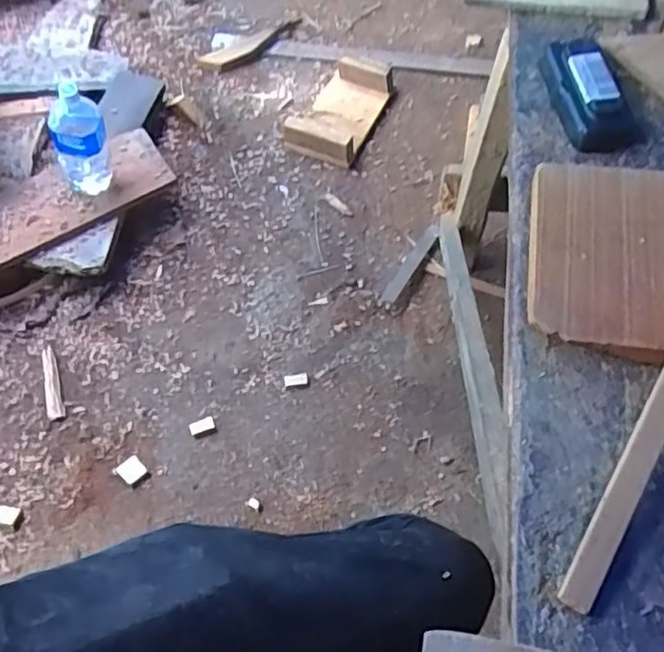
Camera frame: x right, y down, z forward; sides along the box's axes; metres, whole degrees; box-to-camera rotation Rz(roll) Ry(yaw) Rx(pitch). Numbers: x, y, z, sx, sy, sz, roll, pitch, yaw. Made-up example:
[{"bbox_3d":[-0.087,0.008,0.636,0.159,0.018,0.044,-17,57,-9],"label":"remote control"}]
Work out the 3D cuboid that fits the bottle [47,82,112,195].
[{"bbox_3d":[-0.445,-0.324,1.213,0.099,0.189,0.089,-25,64,-12],"label":"bottle"}]

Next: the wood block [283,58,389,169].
[{"bbox_3d":[0.017,-0.487,1.497,0.177,0.055,0.296,21,62,13],"label":"wood block"}]

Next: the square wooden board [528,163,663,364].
[{"bbox_3d":[0.191,-0.049,0.466,0.103,0.023,0.150,8,60,6],"label":"square wooden board"}]

